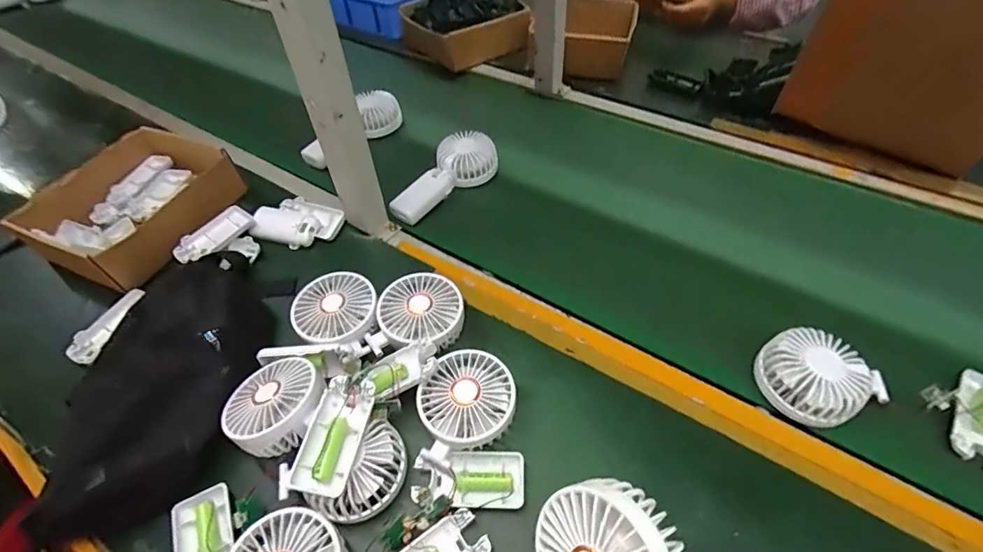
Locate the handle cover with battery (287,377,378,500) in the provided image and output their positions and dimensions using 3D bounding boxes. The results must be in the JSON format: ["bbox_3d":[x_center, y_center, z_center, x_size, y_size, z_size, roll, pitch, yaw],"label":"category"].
[{"bbox_3d":[-0.132,0.132,0.394,0.045,0.019,0.093,9,50,10],"label":"handle cover with battery"}]

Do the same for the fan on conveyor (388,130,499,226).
[{"bbox_3d":[-0.075,-0.144,0.666,0.176,0.042,0.075,-35,56,-25],"label":"fan on conveyor"}]

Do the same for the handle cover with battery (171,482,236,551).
[{"bbox_3d":[-0.235,0.226,0.387,0.046,0.015,0.093,-22,52,-16],"label":"handle cover with battery"}]

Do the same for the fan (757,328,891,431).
[{"bbox_3d":[0.304,0.089,0.436,0.091,0.033,0.086,-20,51,-14],"label":"fan"}]

